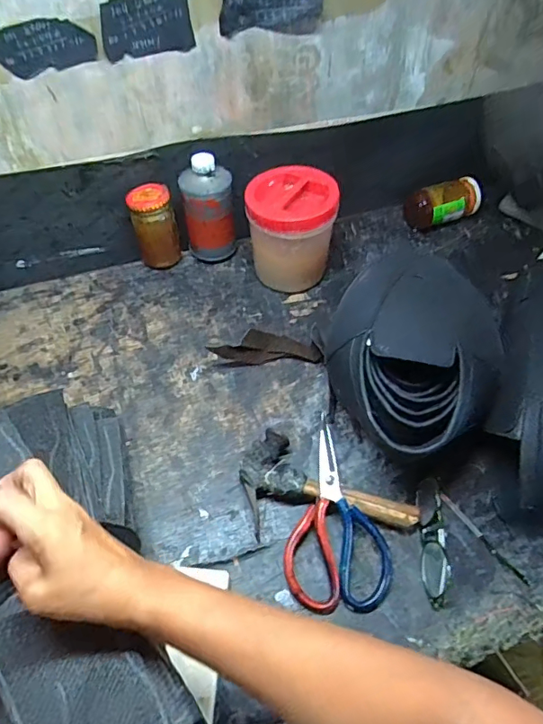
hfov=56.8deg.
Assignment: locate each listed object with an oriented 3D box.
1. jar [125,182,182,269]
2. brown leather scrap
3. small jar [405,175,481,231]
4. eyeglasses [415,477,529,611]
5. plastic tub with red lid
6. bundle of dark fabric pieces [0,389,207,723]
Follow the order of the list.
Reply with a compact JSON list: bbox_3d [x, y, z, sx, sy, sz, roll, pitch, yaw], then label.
[{"bbox_3d":[-0.168,-0.191,0.736,0.060,0.117,0.061,0,55,0],"label":"jar"},{"bbox_3d":[-0.006,-0.020,0.660,0.141,0.040,0.043,-5,55,-3],"label":"brown leather scrap"},{"bbox_3d":[0.276,-0.256,0.815,0.114,0.061,0.062,-16,56,-11],"label":"small jar"},{"bbox_3d":[0.187,0.179,0.521,0.094,0.029,0.120,-16,56,-11],"label":"eyeglasses"},{"bbox_3d":[0.025,-0.180,0.710,0.119,0.142,0.111,-4,55,-2],"label":"plastic tub with red lid"},{"bbox_3d":[-0.173,0.179,0.411,0.149,0.077,0.390,-23,48,-15],"label":"bundle of dark fabric pieces"}]

